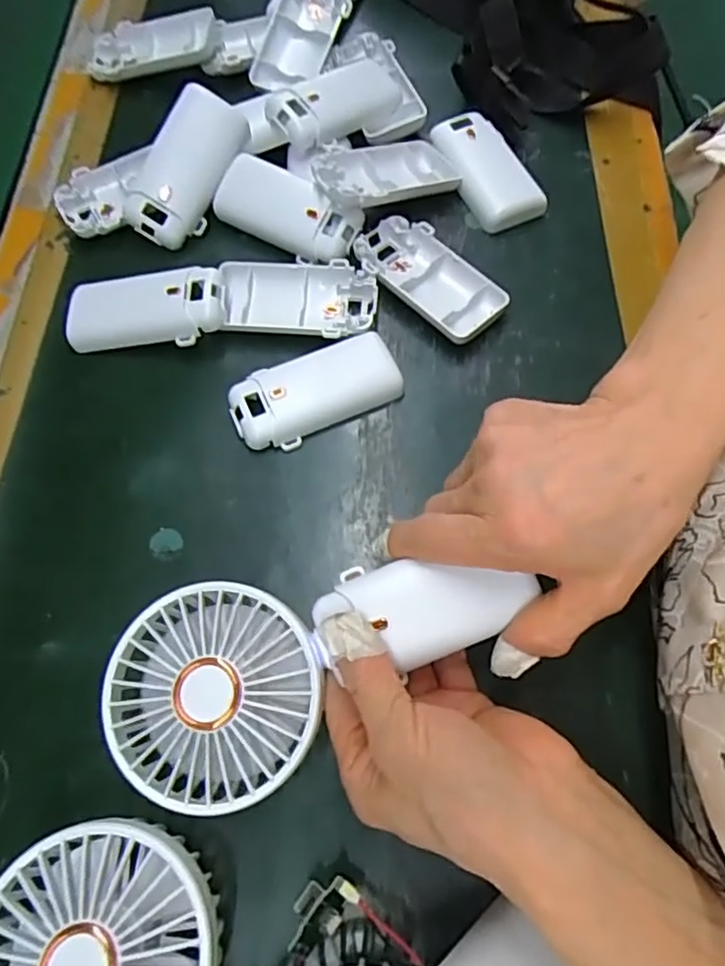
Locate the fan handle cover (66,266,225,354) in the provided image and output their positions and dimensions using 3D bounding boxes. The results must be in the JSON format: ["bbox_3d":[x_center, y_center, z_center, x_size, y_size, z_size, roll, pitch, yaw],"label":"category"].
[{"bbox_3d":[-0.127,-0.102,0.361,0.095,0.022,0.044,0,68,4],"label":"fan handle cover"}]

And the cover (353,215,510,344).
[{"bbox_3d":[0.038,-0.123,0.370,0.049,0.017,0.098,-41,71,-12],"label":"cover"}]

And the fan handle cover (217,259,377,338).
[{"bbox_3d":[-0.038,-0.110,0.366,0.091,0.012,0.054,5,68,6],"label":"fan handle cover"}]

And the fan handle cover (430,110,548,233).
[{"bbox_3d":[0.081,-0.202,0.398,0.044,0.013,0.089,-18,67,-4],"label":"fan handle cover"}]

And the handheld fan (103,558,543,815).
[{"bbox_3d":[-0.017,0.073,0.258,0.171,0.033,0.081,-19,68,-2],"label":"handheld fan"}]

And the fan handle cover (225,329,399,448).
[{"bbox_3d":[-0.027,-0.052,0.342,0.093,0.014,0.046,-27,68,-7],"label":"fan handle cover"}]

